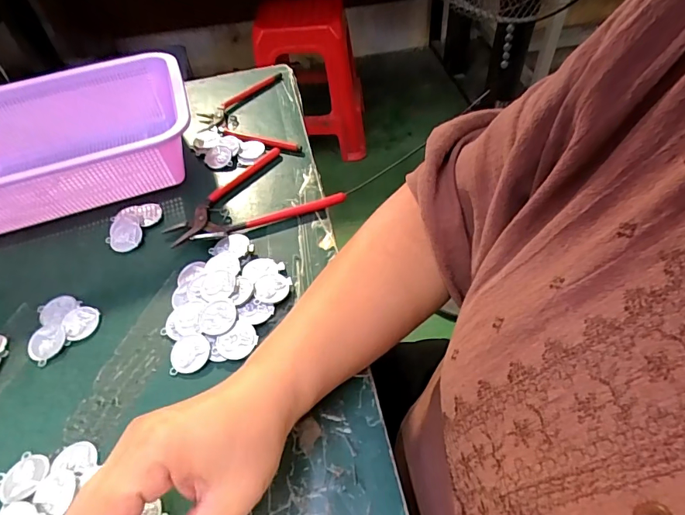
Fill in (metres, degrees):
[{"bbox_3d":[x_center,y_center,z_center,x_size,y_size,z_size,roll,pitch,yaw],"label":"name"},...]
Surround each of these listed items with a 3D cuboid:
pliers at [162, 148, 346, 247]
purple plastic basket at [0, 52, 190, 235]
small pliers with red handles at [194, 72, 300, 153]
[{"bbox_3d":[-0.092,-0.069,0.442,0.166,0.010,0.108,-15,49,-8],"label":"pliers"},{"bbox_3d":[-0.286,-0.116,0.457,0.262,0.078,0.187,-18,50,-10],"label":"purple plastic basket"},{"bbox_3d":[-0.119,-0.175,0.536,0.109,0.010,0.170,-12,49,-6],"label":"small pliers with red handles"}]

